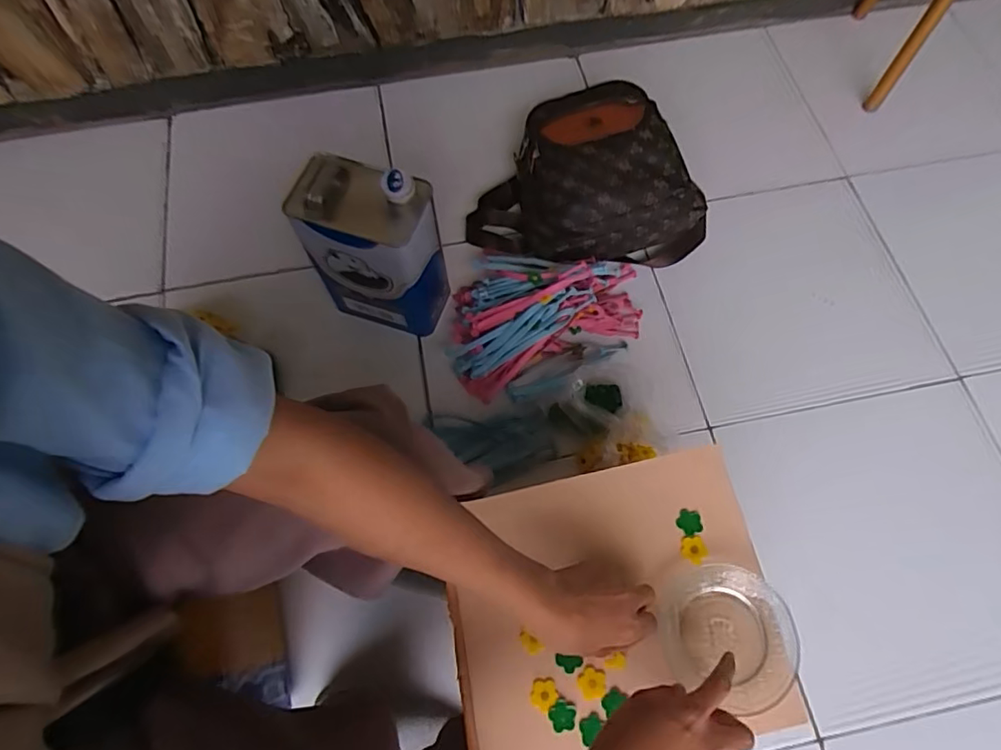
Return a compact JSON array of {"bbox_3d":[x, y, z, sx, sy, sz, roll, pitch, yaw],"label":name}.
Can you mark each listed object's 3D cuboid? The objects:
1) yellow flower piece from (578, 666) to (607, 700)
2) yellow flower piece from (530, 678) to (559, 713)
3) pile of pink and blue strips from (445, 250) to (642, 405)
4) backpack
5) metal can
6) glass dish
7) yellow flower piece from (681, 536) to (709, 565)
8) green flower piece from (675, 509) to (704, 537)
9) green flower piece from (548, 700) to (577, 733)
[{"bbox_3d":[0.079,0.262,0.468,0.024,0.004,0.023,0,68,0],"label":"yellow flower piece"},{"bbox_3d":[0.036,0.269,0.464,0.024,0.004,0.023,0,68,0],"label":"yellow flower piece"},{"bbox_3d":[0.072,-0.091,0.824,0.292,0.101,0.221,-5,68,-2],"label":"pile of pink and blue strips"},{"bbox_3d":[0.128,-0.315,0.882,0.372,0.152,0.261,-9,68,-4],"label":"backpack"},{"bbox_3d":[-0.173,-0.177,0.771,0.172,0.247,0.109,18,69,7],"label":"metal can"},{"bbox_3d":[0.195,0.224,0.475,0.111,0.023,0.110,0,68,0],"label":"glass dish"},{"bbox_3d":[0.179,0.163,0.512,0.023,0.004,0.024,0,68,0],"label":"yellow flower piece"},{"bbox_3d":[0.179,0.140,0.520,0.023,0.005,0.022,0,68,0],"label":"green flower piece"},{"bbox_3d":[0.052,0.283,0.458,0.022,0.004,0.023,0,68,0],"label":"green flower piece"}]

